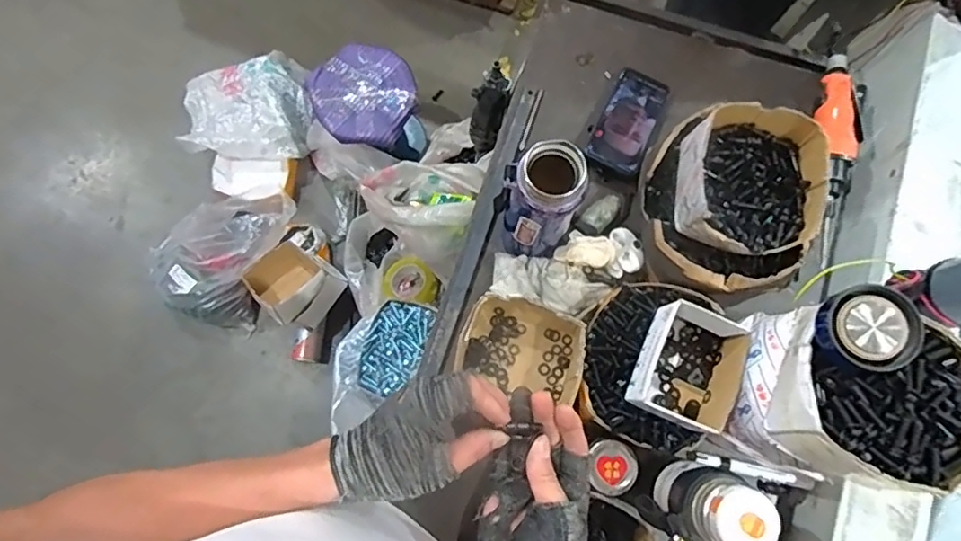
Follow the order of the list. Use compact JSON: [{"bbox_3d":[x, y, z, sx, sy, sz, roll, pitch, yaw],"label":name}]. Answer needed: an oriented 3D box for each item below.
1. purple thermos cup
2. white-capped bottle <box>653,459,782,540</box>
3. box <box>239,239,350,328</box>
[{"bbox_3d":[0.067,-0.069,0.643,0.067,0.210,0.068,0,78,0],"label":"purple thermos cup"},{"bbox_3d":[0.218,0.227,0.535,0.061,0.152,0.070,33,80,7],"label":"white-capped bottle"},{"bbox_3d":[-0.418,0.025,1.248,0.187,0.104,0.161,38,80,7],"label":"box"}]

